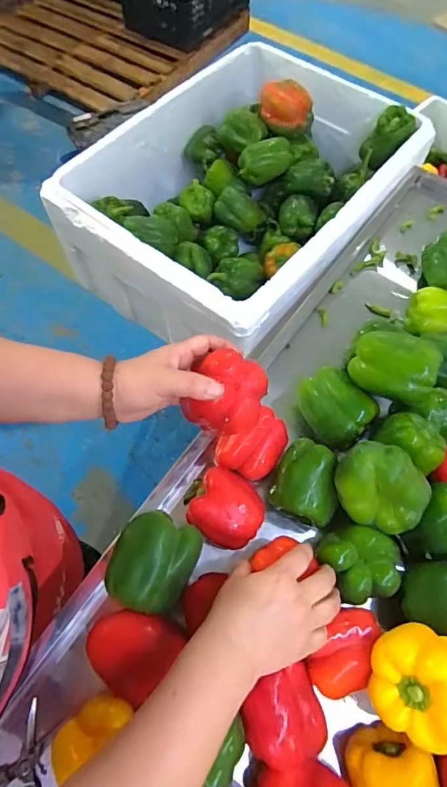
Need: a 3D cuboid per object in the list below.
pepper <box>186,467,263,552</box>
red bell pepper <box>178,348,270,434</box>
[{"bbox_3d":[-0.002,0.132,0.511,0.095,0.065,0.072,36,68,15],"label":"pepper"},{"bbox_3d":[0.003,0.004,0.440,0.074,0.074,0.072,1,64,-1],"label":"red bell pepper"}]

